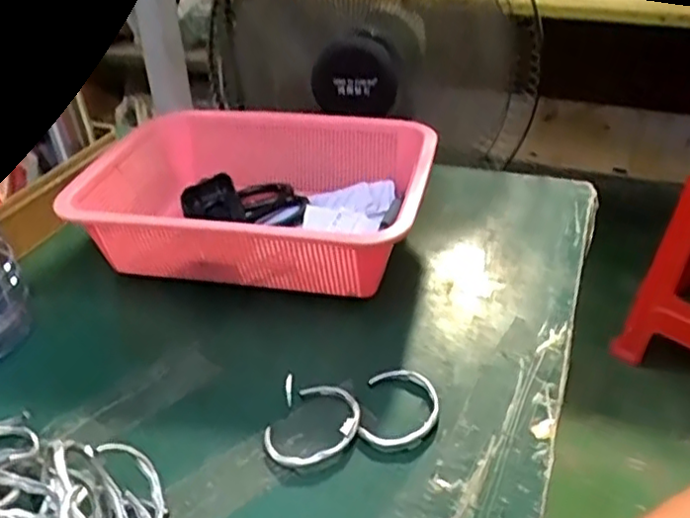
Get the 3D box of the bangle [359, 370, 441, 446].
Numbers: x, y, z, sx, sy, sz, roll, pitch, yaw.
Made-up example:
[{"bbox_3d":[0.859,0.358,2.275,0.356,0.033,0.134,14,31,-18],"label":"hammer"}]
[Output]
[{"bbox_3d":[0.038,0.099,0.446,0.050,0.006,0.066,1,34,10],"label":"bangle"}]

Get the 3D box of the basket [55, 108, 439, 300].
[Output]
[{"bbox_3d":[-0.073,-0.053,0.610,0.298,0.091,0.210,6,35,12],"label":"basket"}]

